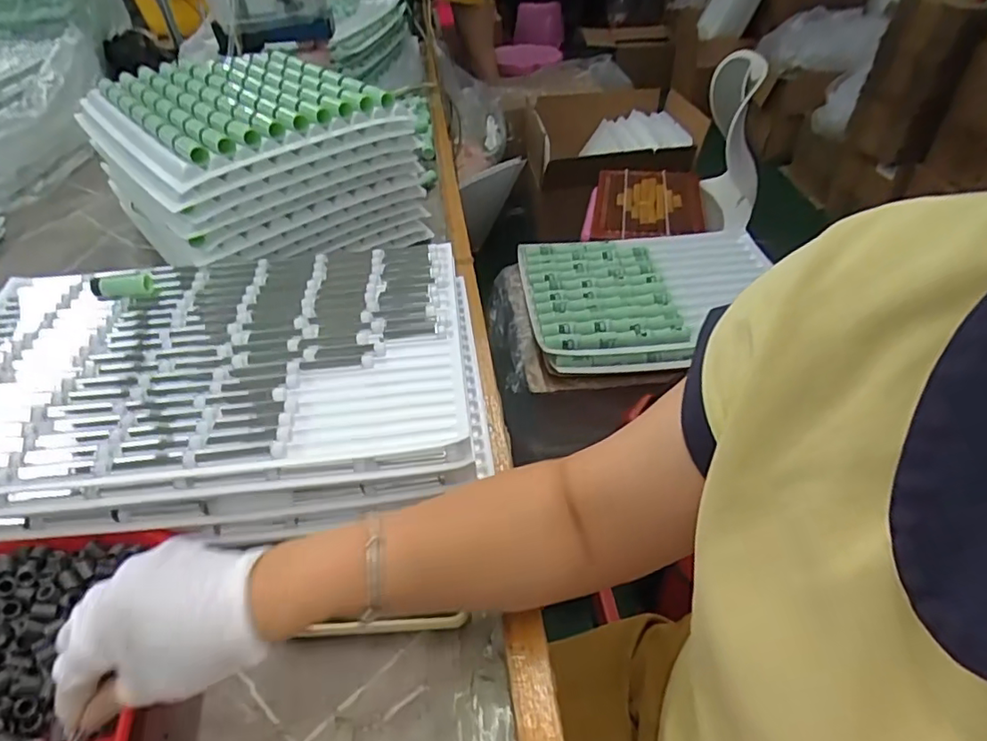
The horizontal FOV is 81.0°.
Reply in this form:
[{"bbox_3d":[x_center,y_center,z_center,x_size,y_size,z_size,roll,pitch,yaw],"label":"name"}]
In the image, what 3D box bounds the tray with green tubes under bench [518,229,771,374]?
[{"bbox_3d":[0.286,-0.141,1.019,0.451,0.045,0.339,-6,42,-4],"label":"tray with green tubes under bench"}]

